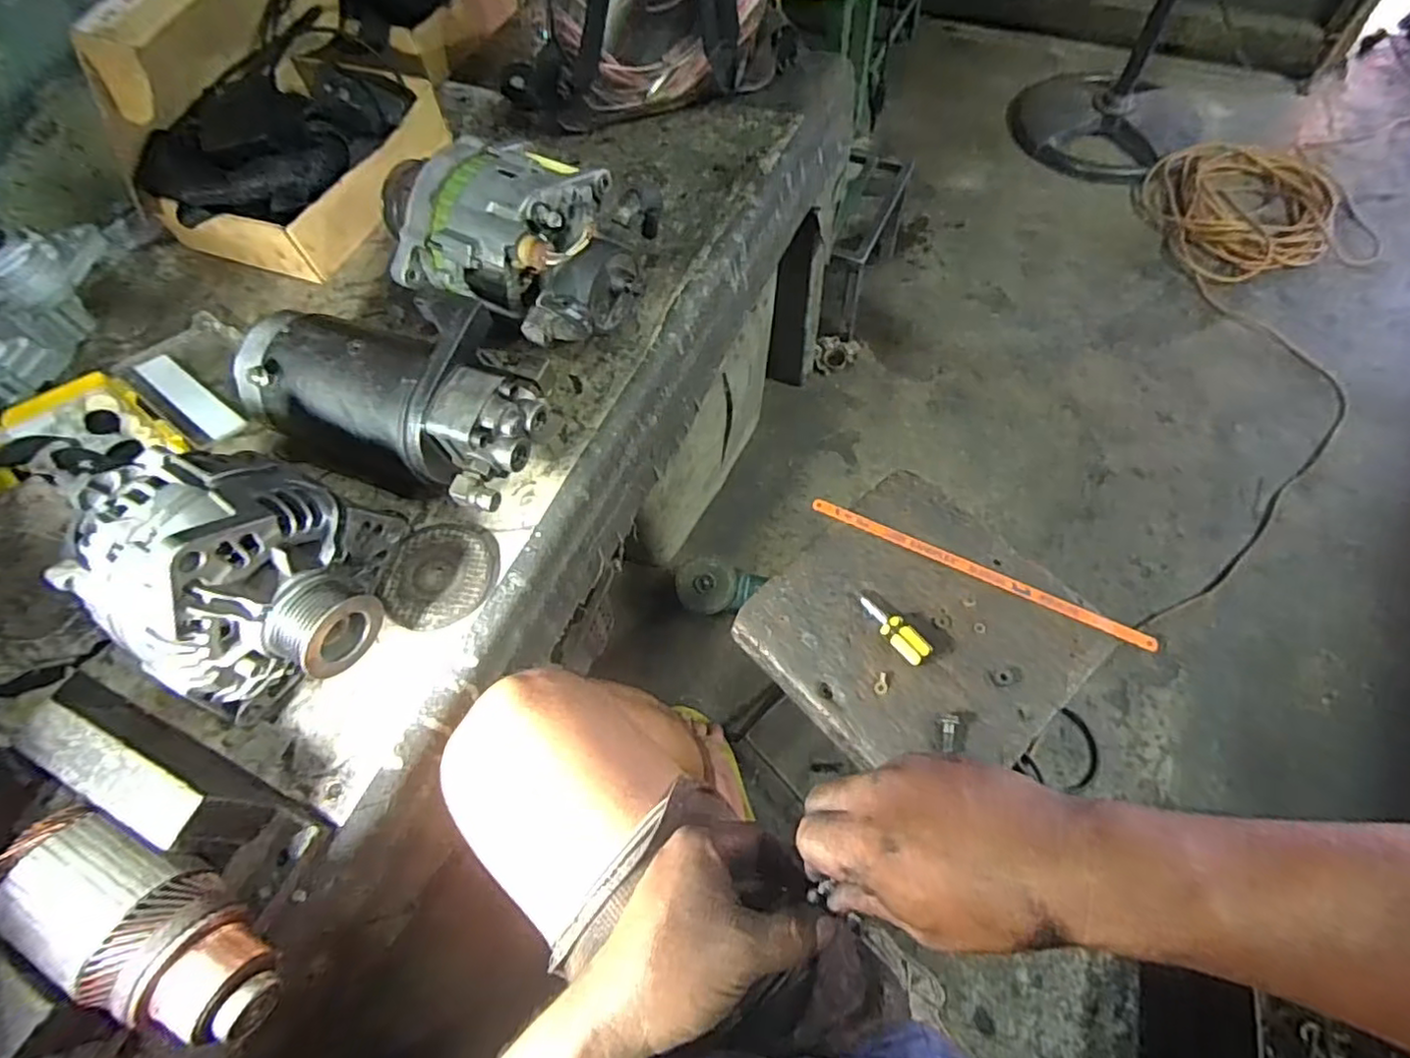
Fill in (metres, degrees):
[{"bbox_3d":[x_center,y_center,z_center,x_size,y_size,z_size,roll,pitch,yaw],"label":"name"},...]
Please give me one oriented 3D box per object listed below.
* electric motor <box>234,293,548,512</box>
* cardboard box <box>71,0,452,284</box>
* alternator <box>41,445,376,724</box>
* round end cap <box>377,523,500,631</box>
[{"bbox_3d":[-0.246,-0.108,0.560,0.238,0.116,0.136,21,66,14],"label":"electric motor"},{"bbox_3d":[-0.444,-0.478,0.686,0.213,0.238,0.344,14,64,10],"label":"cardboard box"},{"bbox_3d":[-0.315,0.036,0.461,0.170,0.161,0.150,39,71,20],"label":"alternator"},{"bbox_3d":[-0.215,0.035,0.537,0.082,0.018,0.094,16,65,11],"label":"round end cap"}]

